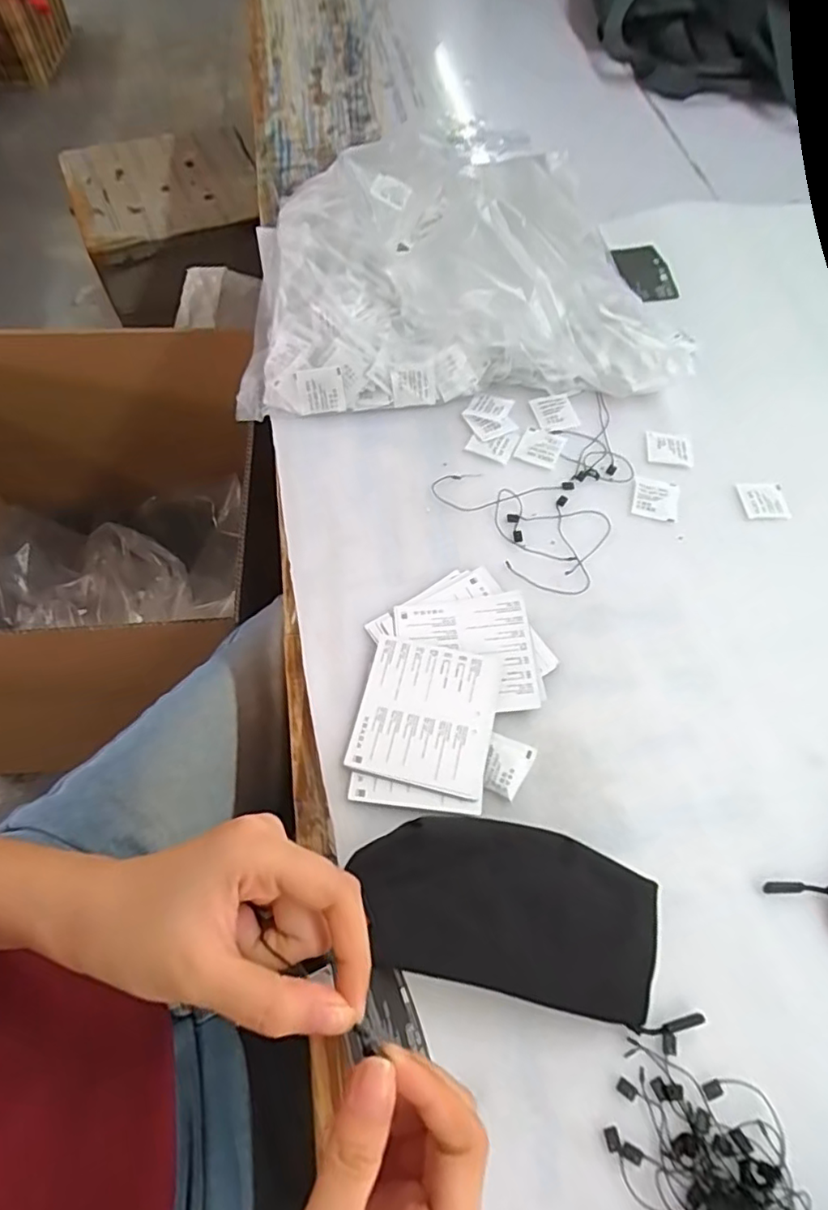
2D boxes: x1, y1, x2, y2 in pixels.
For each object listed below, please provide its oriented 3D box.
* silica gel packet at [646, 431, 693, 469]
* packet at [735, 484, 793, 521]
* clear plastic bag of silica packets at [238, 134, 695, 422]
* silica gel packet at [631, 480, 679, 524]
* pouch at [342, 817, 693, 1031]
[{"bbox_3d":[0.245,-0.150,0.556,0.043,0.004,0.040,8,61,2],"label":"silica gel packet"},{"bbox_3d":[0.316,-0.094,0.523,0.044,0.004,0.039,-3,61,-4],"label":"packet"},{"bbox_3d":[0.044,-0.362,0.603,0.442,0.110,0.329,-4,61,-4],"label":"clear plastic bag of silica packets"},{"bbox_3d":[0.219,-0.096,0.528,0.041,0.004,0.044,15,62,6],"label":"silica gel packet"},{"bbox_3d":[0.066,0.172,0.326,0.197,0.025,0.084,23,61,-12],"label":"pouch"}]

